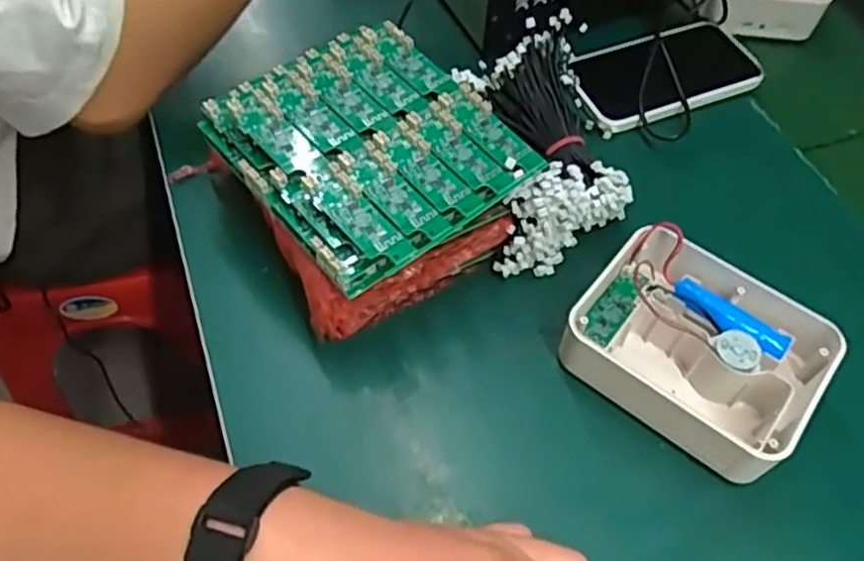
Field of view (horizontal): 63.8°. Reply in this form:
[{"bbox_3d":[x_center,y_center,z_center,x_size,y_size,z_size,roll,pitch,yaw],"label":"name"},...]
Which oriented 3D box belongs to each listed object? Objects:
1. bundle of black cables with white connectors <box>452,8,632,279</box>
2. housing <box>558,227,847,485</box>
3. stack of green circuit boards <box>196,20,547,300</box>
[{"bbox_3d":[0.072,-0.089,0.460,0.091,0.076,0.157,-9,57,-8],"label":"bundle of black cables with white connectors"},{"bbox_3d":[0.147,0.040,0.392,0.127,0.045,0.102,34,61,19],"label":"housing"},{"bbox_3d":[-0.034,-0.078,0.396,0.131,0.031,0.149,-34,63,-22],"label":"stack of green circuit boards"}]

